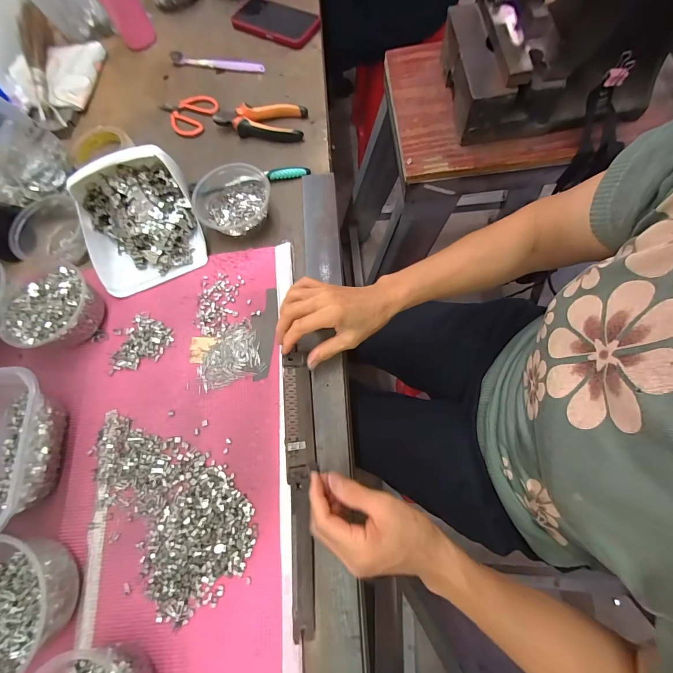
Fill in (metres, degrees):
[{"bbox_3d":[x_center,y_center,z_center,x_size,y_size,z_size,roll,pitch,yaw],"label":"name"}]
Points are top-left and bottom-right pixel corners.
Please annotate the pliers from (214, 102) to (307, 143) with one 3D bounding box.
[{"bbox_3d":[-0.126,-0.349,0.544,0.148,0.024,0.058,6,73,9],"label":"pliers"}]

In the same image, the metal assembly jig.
[{"bbox_3d":[-0.039,0.156,0.367,0.032,0.024,0.285,-4,71,1],"label":"metal assembly jig"}]

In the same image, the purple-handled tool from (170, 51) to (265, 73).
[{"bbox_3d":[-0.218,-0.500,0.610,0.176,0.015,0.015,12,74,10],"label":"purple-handled tool"}]

